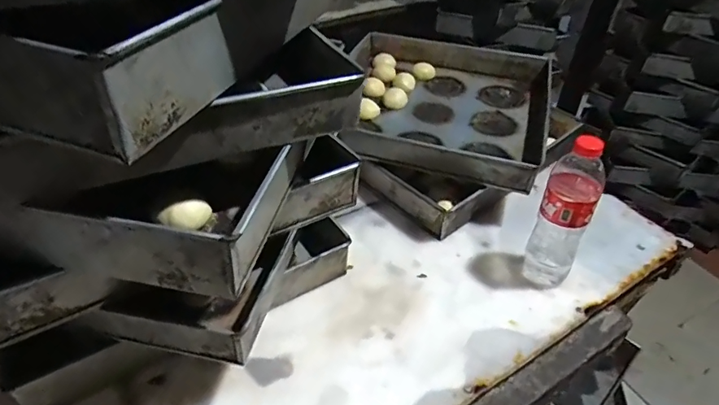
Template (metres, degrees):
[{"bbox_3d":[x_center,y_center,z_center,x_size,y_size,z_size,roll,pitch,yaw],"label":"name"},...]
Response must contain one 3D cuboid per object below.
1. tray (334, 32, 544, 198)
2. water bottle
[{"bbox_3d":[0.171,-0.198,0.880,0.404,0.091,0.437,12,40,10],"label":"tray"},{"bbox_3d":[0.270,0.022,0.615,0.073,0.232,0.055,19,42,18],"label":"water bottle"}]

